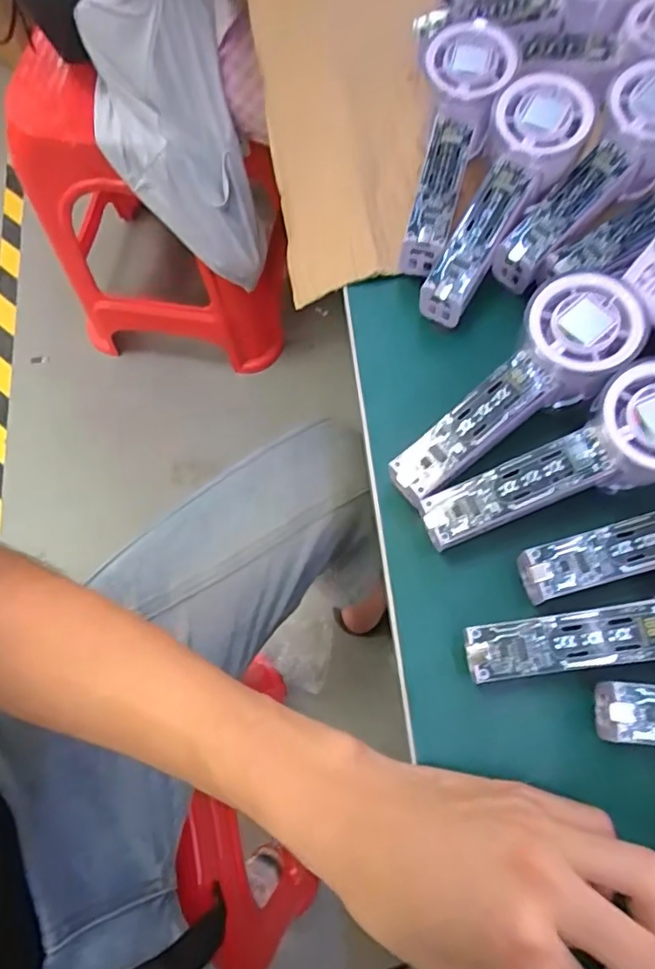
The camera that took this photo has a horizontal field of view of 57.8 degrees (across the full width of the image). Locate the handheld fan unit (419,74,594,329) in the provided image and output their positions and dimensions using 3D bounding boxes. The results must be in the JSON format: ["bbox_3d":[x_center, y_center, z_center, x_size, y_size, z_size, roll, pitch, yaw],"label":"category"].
[{"bbox_3d":[0.101,-0.167,0.348,0.049,0.025,0.151,30,92,11],"label":"handheld fan unit"}]

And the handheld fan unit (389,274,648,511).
[{"bbox_3d":[0.096,-0.047,0.311,0.150,0.028,0.051,-40,74,3],"label":"handheld fan unit"}]

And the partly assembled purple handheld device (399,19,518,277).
[{"bbox_3d":[0.072,-0.204,0.356,0.051,0.027,0.149,13,87,5],"label":"partly assembled purple handheld device"}]

